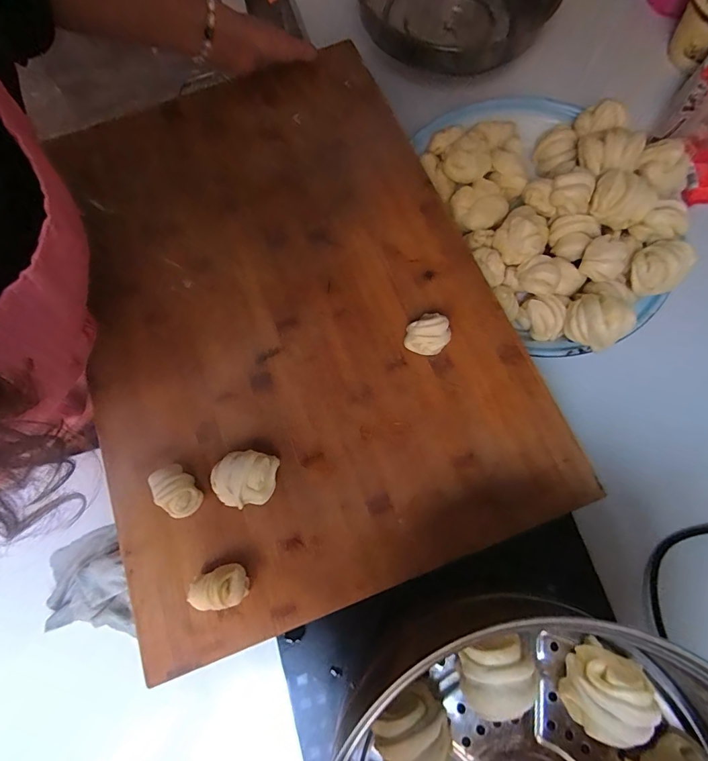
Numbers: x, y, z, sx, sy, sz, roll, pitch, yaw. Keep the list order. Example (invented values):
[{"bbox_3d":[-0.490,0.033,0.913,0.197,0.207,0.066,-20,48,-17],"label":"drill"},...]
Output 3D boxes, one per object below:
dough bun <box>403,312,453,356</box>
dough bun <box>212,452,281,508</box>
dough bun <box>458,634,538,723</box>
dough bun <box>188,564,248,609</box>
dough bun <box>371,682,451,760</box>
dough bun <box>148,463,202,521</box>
[{"bbox_3d":[0.067,-0.040,0.362,0.039,0.032,0.031,-15,78,-2],"label":"dough bun"},{"bbox_3d":[-0.093,0.085,0.334,0.049,0.033,0.045,7,78,3],"label":"dough bun"},{"bbox_3d":[0.088,0.182,0.247,0.043,0.035,0.038,-20,78,-3],"label":"dough bun"},{"bbox_3d":[-0.108,0.167,0.314,0.043,0.023,0.030,-15,75,-2],"label":"dough bun"},{"bbox_3d":[0.036,0.216,0.243,0.043,0.029,0.047,0,78,1],"label":"dough bun"},{"bbox_3d":[-0.152,0.095,0.337,0.047,0.027,0.030,38,79,11],"label":"dough bun"}]

